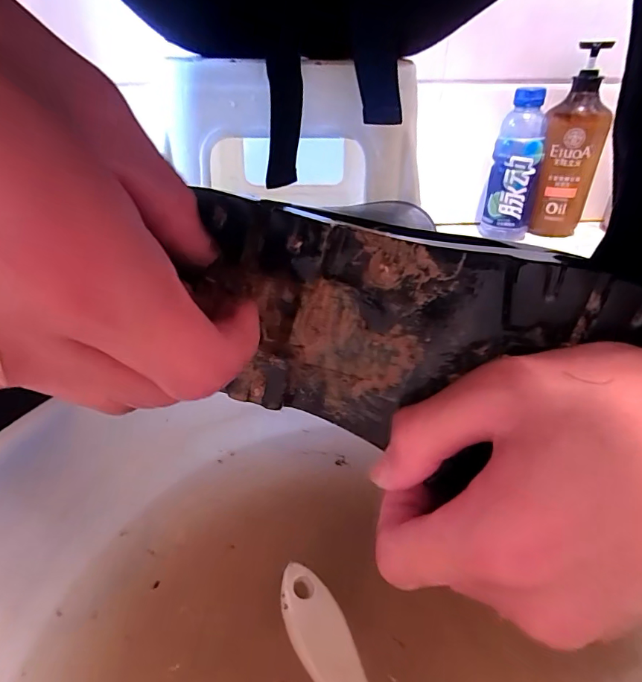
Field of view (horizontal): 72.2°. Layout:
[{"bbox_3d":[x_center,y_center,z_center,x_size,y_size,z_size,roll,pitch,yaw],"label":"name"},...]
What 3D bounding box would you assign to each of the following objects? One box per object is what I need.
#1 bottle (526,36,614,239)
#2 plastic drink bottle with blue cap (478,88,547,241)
[{"bbox_3d":[0.356,-0.272,0.630,0.080,0.248,0.067,19,38,25],"label":"bottle"},{"bbox_3d":[0.291,-0.256,0.665,0.076,0.201,0.068,13,36,19],"label":"plastic drink bottle with blue cap"}]

